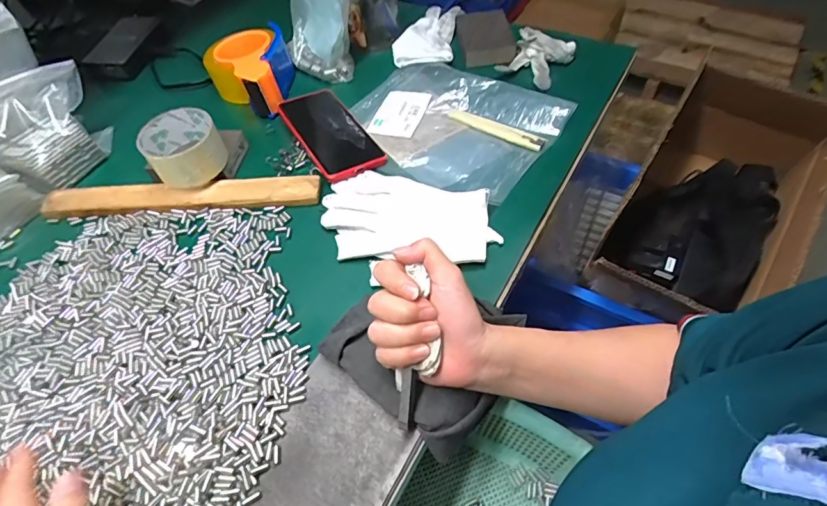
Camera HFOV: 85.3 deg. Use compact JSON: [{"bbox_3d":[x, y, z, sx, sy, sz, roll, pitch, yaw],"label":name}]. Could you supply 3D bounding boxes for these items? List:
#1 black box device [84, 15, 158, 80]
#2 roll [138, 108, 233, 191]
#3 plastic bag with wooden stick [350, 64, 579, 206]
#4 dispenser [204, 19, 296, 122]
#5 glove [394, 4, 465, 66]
[{"bbox_3d":[-0.418,-0.302,0.654,0.075,0.030,0.111,6,54,7],"label":"black box device"},{"bbox_3d":[-0.249,-0.112,0.495,0.078,0.059,0.071,-30,58,-19],"label":"roll"},{"bbox_3d":[0.043,-0.156,0.533,0.228,0.035,0.165,27,59,21],"label":"plastic bag with wooden stick"},{"bbox_3d":[-0.204,-0.228,0.577,0.103,0.063,0.117,-21,55,-13],"label":"dispenser"},{"bbox_3d":[0.022,-0.300,0.624,0.078,0.034,0.132,8,54,9],"label":"glove"}]

